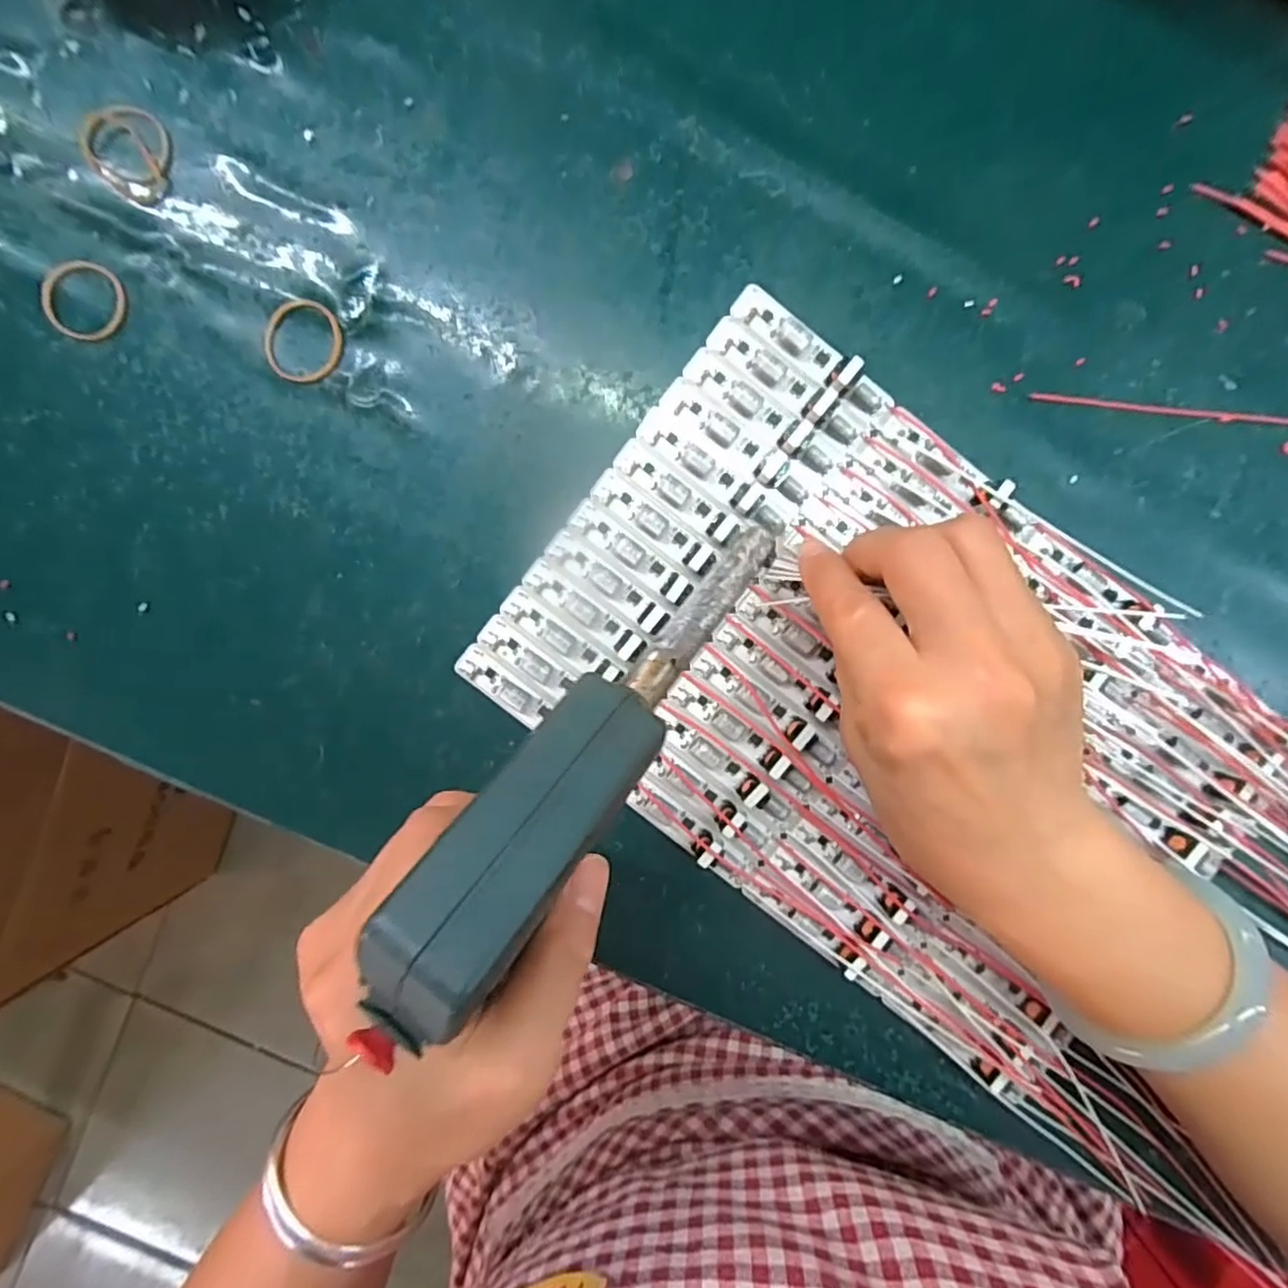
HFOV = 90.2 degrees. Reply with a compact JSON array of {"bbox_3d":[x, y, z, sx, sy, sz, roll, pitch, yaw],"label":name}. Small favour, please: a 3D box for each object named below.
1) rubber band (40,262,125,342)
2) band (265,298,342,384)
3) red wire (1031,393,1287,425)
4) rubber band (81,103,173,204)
[{"bbox_3d":[-0.218,-0.133,0.248,0.030,0.004,0.029,0,94,0],"label":"rubber band"},{"bbox_3d":[-0.134,-0.119,0.250,0.029,0.004,0.031,19,94,-1],"label":"band"},{"bbox_3d":[0.225,-0.091,0.254,0.141,0.004,0.004,6,94,0],"label":"red wire"},{"bbox_3d":[-0.198,-0.190,0.246,0.042,0.004,0.031,43,93,-3],"label":"rubber band"}]

